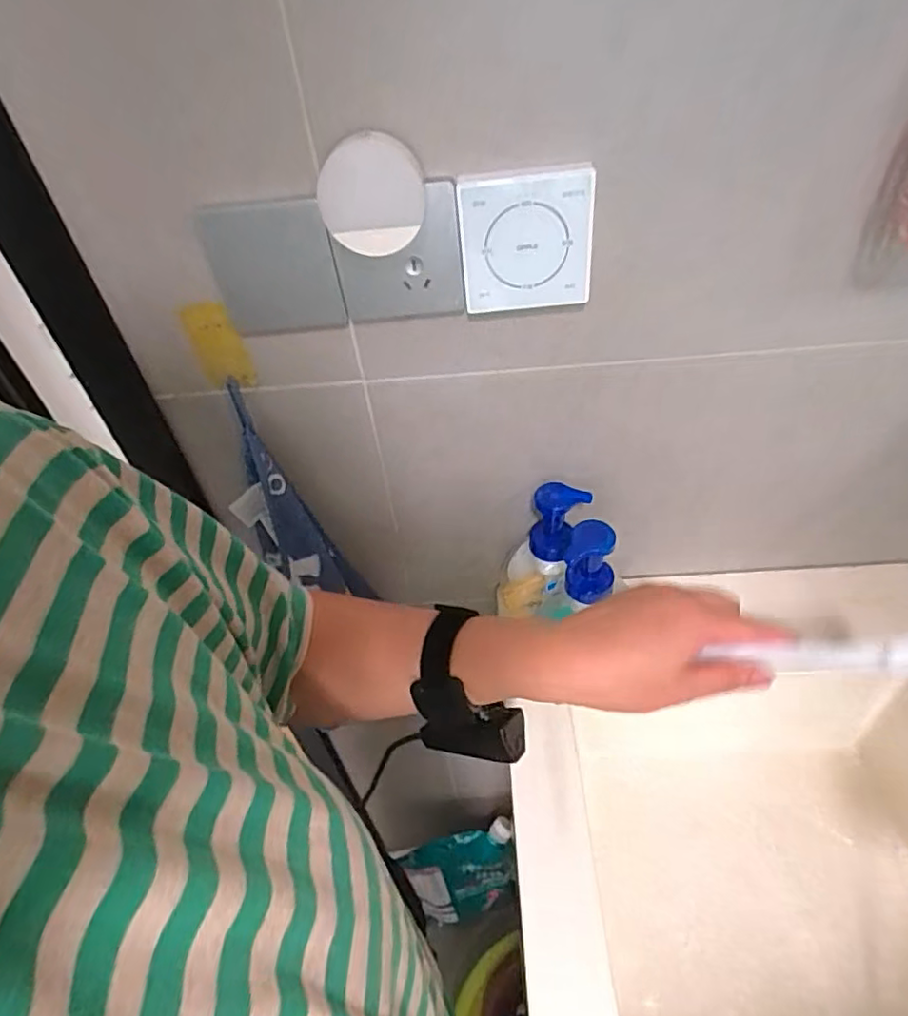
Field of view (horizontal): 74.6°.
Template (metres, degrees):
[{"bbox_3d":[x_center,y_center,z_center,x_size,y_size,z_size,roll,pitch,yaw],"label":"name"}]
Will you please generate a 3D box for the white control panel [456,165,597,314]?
[{"bbox_3d":[0.049,-0.176,0.399,0.086,0.086,0.009,-4,44,3],"label":"white control panel"}]

